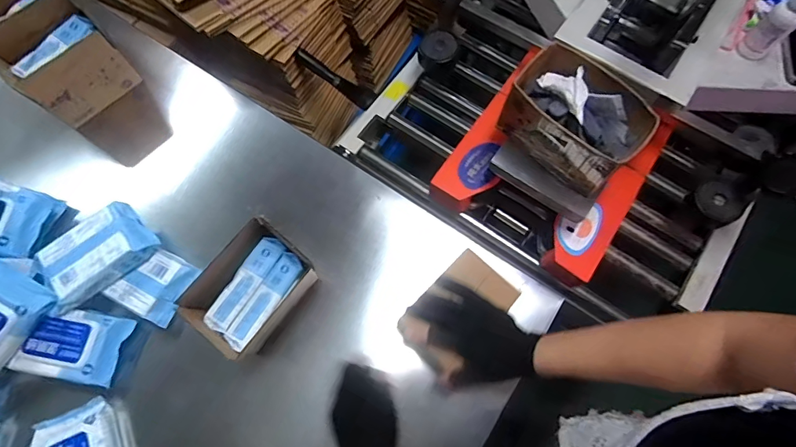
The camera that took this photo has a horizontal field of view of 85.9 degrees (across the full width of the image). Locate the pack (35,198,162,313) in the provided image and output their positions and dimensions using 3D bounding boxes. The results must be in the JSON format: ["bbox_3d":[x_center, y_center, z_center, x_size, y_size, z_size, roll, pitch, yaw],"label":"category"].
[{"bbox_3d":[-0.466,0.044,0.657,0.170,0.038,0.114,-34,75,-11],"label":"pack"}]

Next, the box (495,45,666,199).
[{"bbox_3d":[0.261,-0.157,0.636,0.190,0.098,0.128,42,76,12],"label":"box"}]

